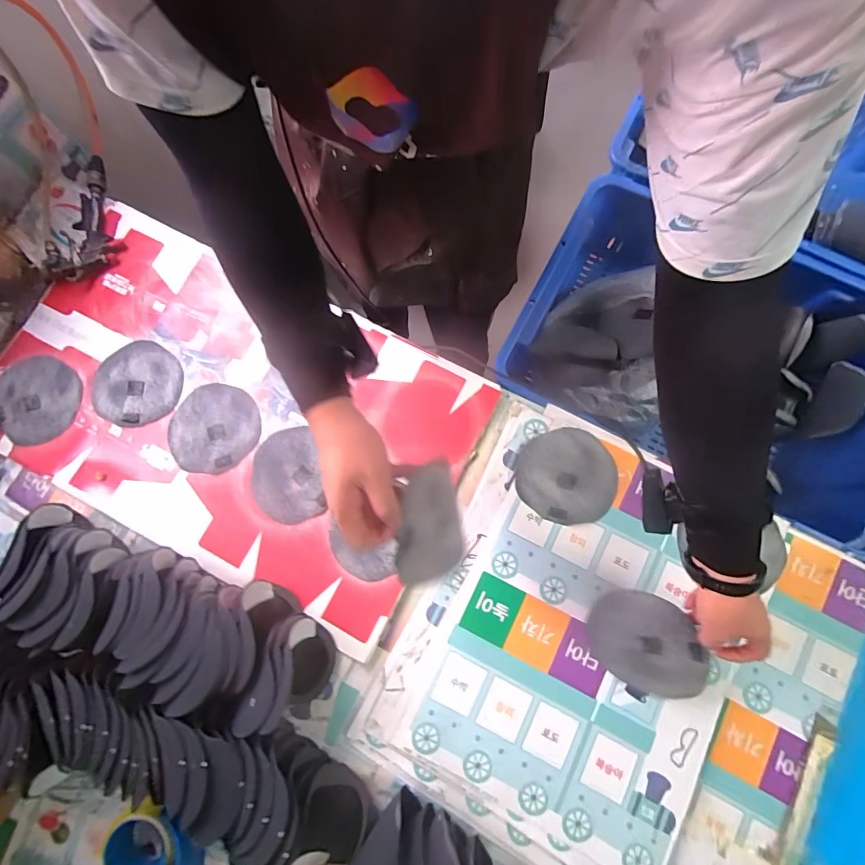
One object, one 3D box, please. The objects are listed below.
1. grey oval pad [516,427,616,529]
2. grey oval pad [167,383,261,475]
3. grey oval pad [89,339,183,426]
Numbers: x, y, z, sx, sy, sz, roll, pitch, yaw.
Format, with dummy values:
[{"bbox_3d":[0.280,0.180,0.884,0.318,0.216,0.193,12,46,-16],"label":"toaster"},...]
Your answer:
[{"bbox_3d":[0.204,0.065,0.616,0.144,0.012,0.140,12,80,4],"label":"grey oval pad"},{"bbox_3d":[-0.355,-0.007,0.649,0.147,0.006,0.141,5,80,3],"label":"grey oval pad"},{"bbox_3d":[-0.494,-0.082,0.673,0.148,0.021,0.140,3,80,3],"label":"grey oval pad"}]

